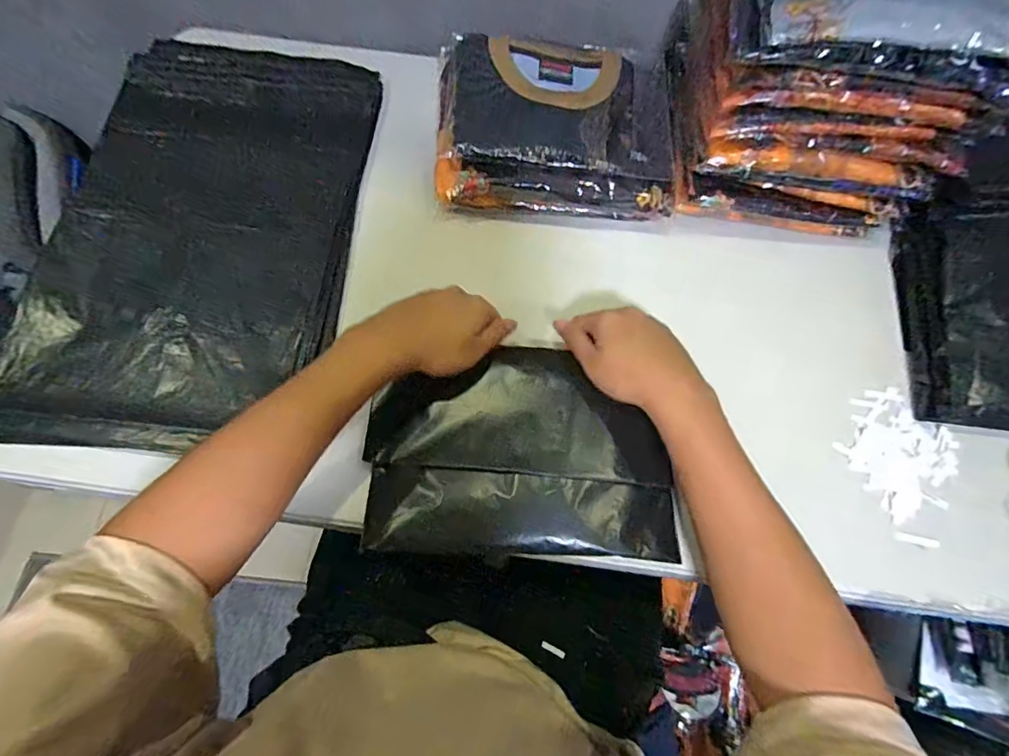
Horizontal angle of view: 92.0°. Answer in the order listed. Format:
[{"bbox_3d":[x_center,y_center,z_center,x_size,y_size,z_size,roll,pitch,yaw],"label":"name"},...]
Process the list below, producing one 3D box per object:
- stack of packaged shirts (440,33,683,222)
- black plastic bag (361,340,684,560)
[{"bbox_3d":[0.057,-0.290,0.553,0.265,0.073,0.206,2,70,0],"label":"stack of packaged shirts"},{"bbox_3d":[0.013,0.066,0.449,0.271,0.030,0.180,2,70,-1],"label":"black plastic bag"}]

